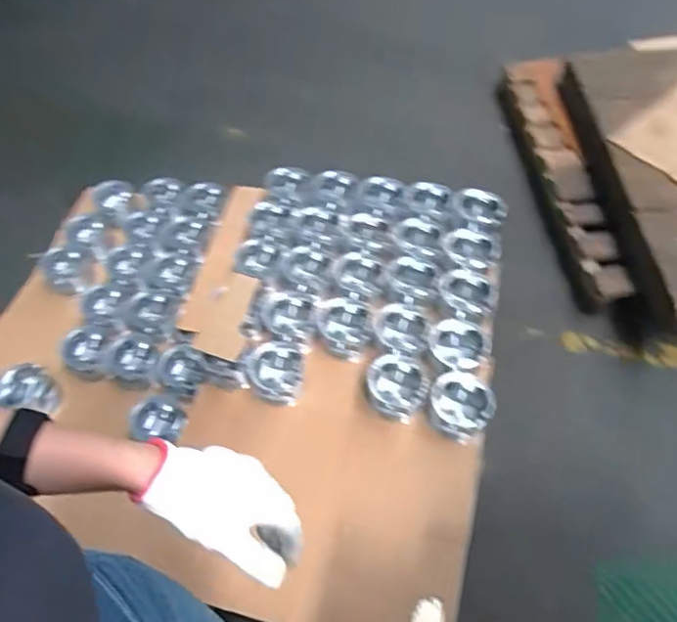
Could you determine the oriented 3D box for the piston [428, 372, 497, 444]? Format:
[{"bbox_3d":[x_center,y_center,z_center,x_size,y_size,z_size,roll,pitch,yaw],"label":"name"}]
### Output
[{"bbox_3d":[0.243,0.197,1.170,0.122,0.098,0.111,-2,57,3],"label":"piston"}]

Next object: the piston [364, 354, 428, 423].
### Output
[{"bbox_3d":[0.120,0.164,1.201,0.120,0.097,0.111,-2,57,3],"label":"piston"}]

